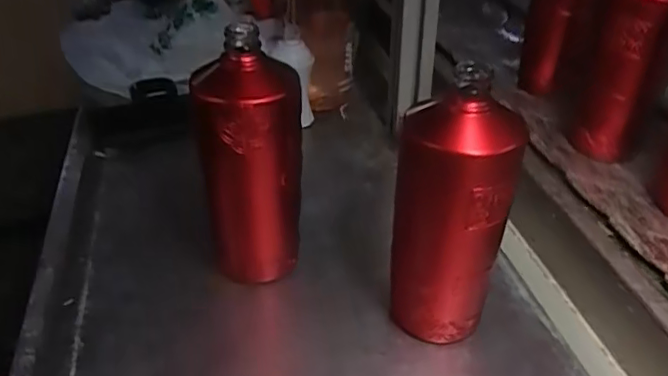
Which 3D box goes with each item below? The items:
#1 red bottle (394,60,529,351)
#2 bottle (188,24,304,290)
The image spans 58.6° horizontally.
[{"bbox_3d":[0.087,0.023,0.445,0.084,0.191,0.090,-1,44,1],"label":"red bottle"},{"bbox_3d":[-0.068,-0.016,0.493,0.090,0.201,0.084,-7,44,-4],"label":"bottle"}]

